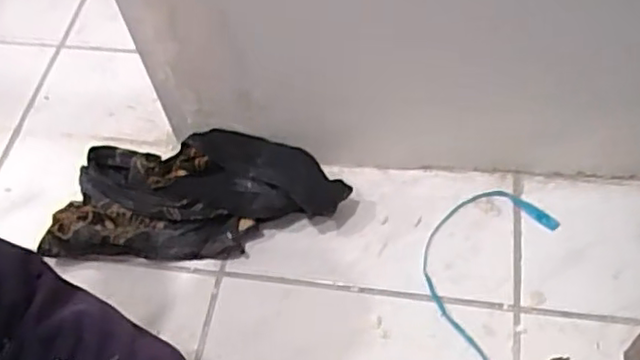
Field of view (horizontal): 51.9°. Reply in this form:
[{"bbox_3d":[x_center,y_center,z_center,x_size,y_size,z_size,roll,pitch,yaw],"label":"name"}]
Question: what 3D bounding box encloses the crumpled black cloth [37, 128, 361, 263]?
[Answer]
[{"bbox_3d":[-0.130,0.015,0.703,0.312,0.068,0.128,-2,56,3],"label":"crumpled black cloth"}]

